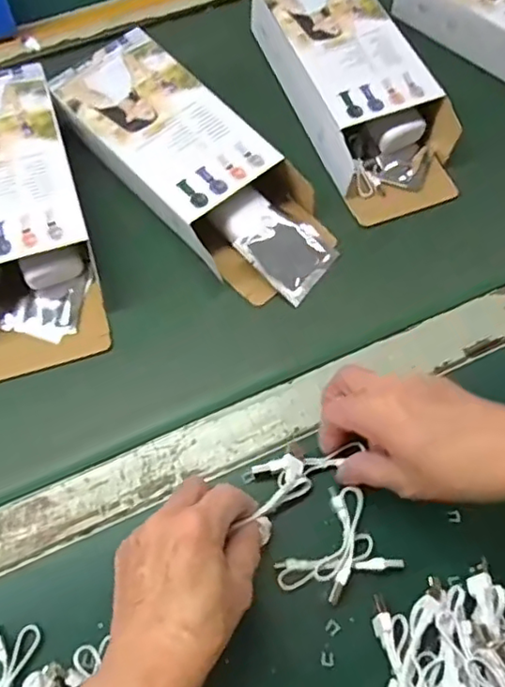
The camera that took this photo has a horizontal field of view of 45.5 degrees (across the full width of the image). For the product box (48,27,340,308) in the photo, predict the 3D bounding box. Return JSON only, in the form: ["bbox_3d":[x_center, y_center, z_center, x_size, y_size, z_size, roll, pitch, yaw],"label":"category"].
[{"bbox_3d":[-0.048,-0.143,0.493,0.262,0.051,0.111,44,76,12],"label":"product box"}]

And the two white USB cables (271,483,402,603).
[{"bbox_3d":[0.049,0.130,0.384,0.072,0.016,0.059,-25,74,-9],"label":"two white USB cables"}]

